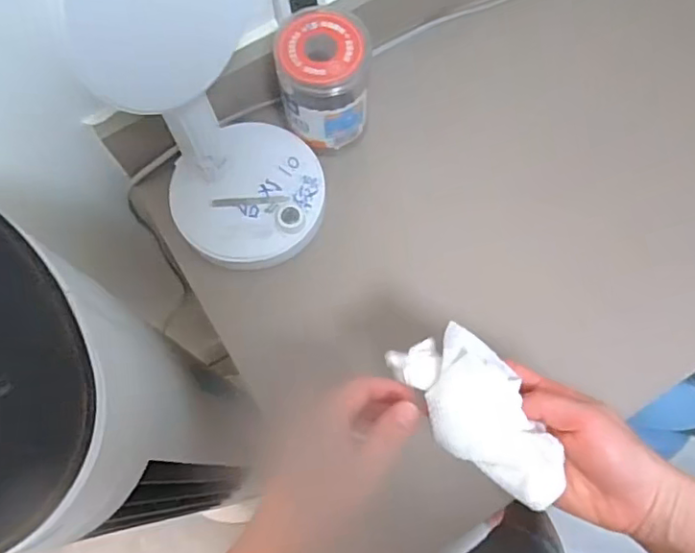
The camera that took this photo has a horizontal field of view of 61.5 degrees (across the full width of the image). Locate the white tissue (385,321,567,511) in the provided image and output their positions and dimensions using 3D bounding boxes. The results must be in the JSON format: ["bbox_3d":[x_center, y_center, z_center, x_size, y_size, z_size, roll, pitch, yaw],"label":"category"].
[{"bbox_3d":[0.087,0.088,0.374,0.058,0.027,0.126,-37,76,-11],"label":"white tissue"}]

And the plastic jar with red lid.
[{"bbox_3d":[-0.020,-0.183,0.550,0.085,0.103,0.090,-8,71,-2],"label":"plastic jar with red lid"}]

